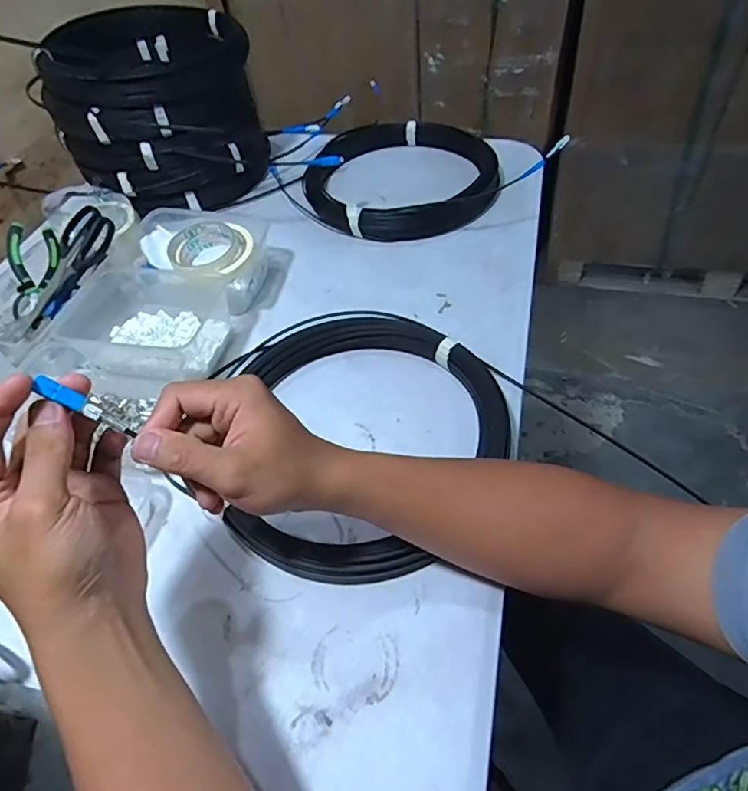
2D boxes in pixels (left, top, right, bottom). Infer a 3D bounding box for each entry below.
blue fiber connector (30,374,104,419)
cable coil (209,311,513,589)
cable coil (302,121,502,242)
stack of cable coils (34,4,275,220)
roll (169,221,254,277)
[{"bbox_3d":[-0.162,0.001,0.280,0.006,0.035,0.009,-26,41,31],"label":"blue fiber connector"},{"bbox_3d":[-0.012,0.031,0.515,0.274,0.050,0.299,-3,50,4],"label":"cable coil"},{"bbox_3d":[0.042,-0.328,0.782,0.278,0.072,0.287,2,51,16],"label":"cable coil"},{"bbox_3d":[-0.314,-0.426,0.791,0.253,0.203,0.264,-5,50,3],"label":"stack of cable coils"},{"bbox_3d":[-0.198,-0.174,0.641,0.100,0.035,0.087,17,54,20],"label":"roll"}]

